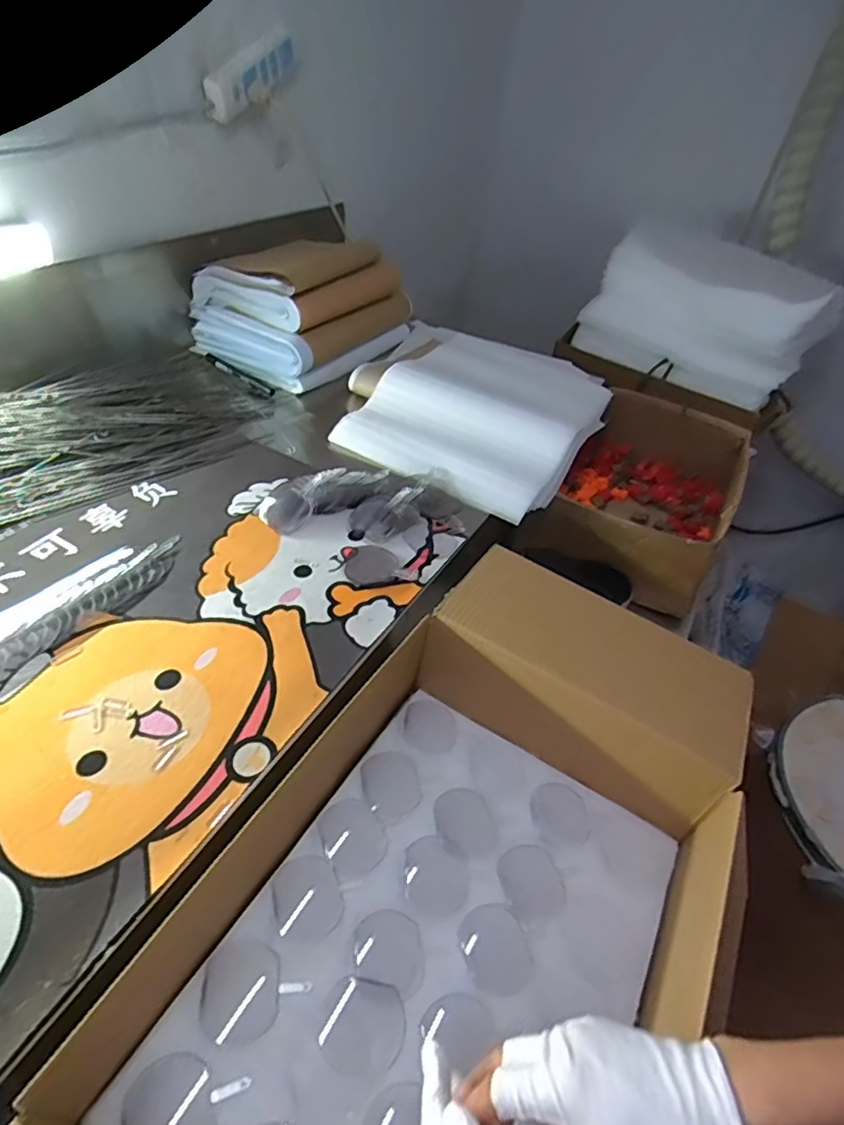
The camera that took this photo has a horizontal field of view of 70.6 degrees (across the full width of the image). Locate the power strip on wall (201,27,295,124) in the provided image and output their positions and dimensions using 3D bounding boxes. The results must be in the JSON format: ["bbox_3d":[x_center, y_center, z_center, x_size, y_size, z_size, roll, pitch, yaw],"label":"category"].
[{"bbox_3d":[-0.252,-0.734,0.896,0.031,0.052,0.179,29,72,23],"label":"power strip on wall"}]

